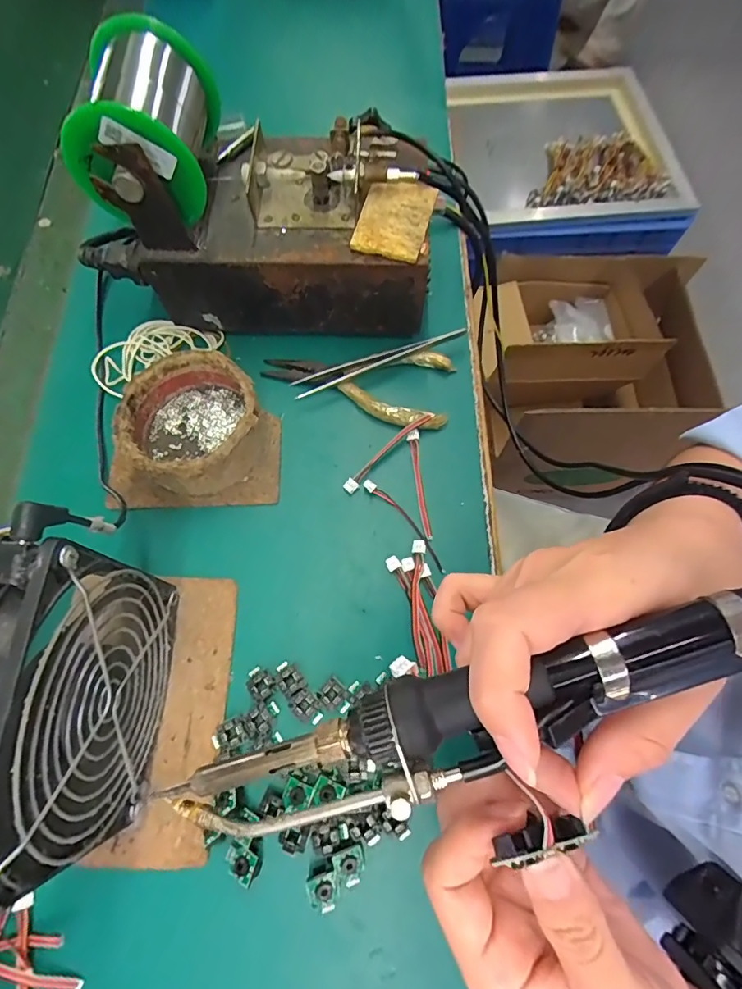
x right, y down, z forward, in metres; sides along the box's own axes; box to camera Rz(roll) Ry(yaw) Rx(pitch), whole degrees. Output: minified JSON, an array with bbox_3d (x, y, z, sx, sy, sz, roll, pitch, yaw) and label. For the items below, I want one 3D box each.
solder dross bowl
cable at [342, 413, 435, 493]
[{"bbox_3d":[-0.111,-0.044,0.299,0.081,0.039,0.084,0,70,-1],"label":"solder dross bowl"},{"bbox_3d":[0.011,-0.029,0.312,0.075,0.009,0.010,-42,76,-15],"label":"cable"}]

